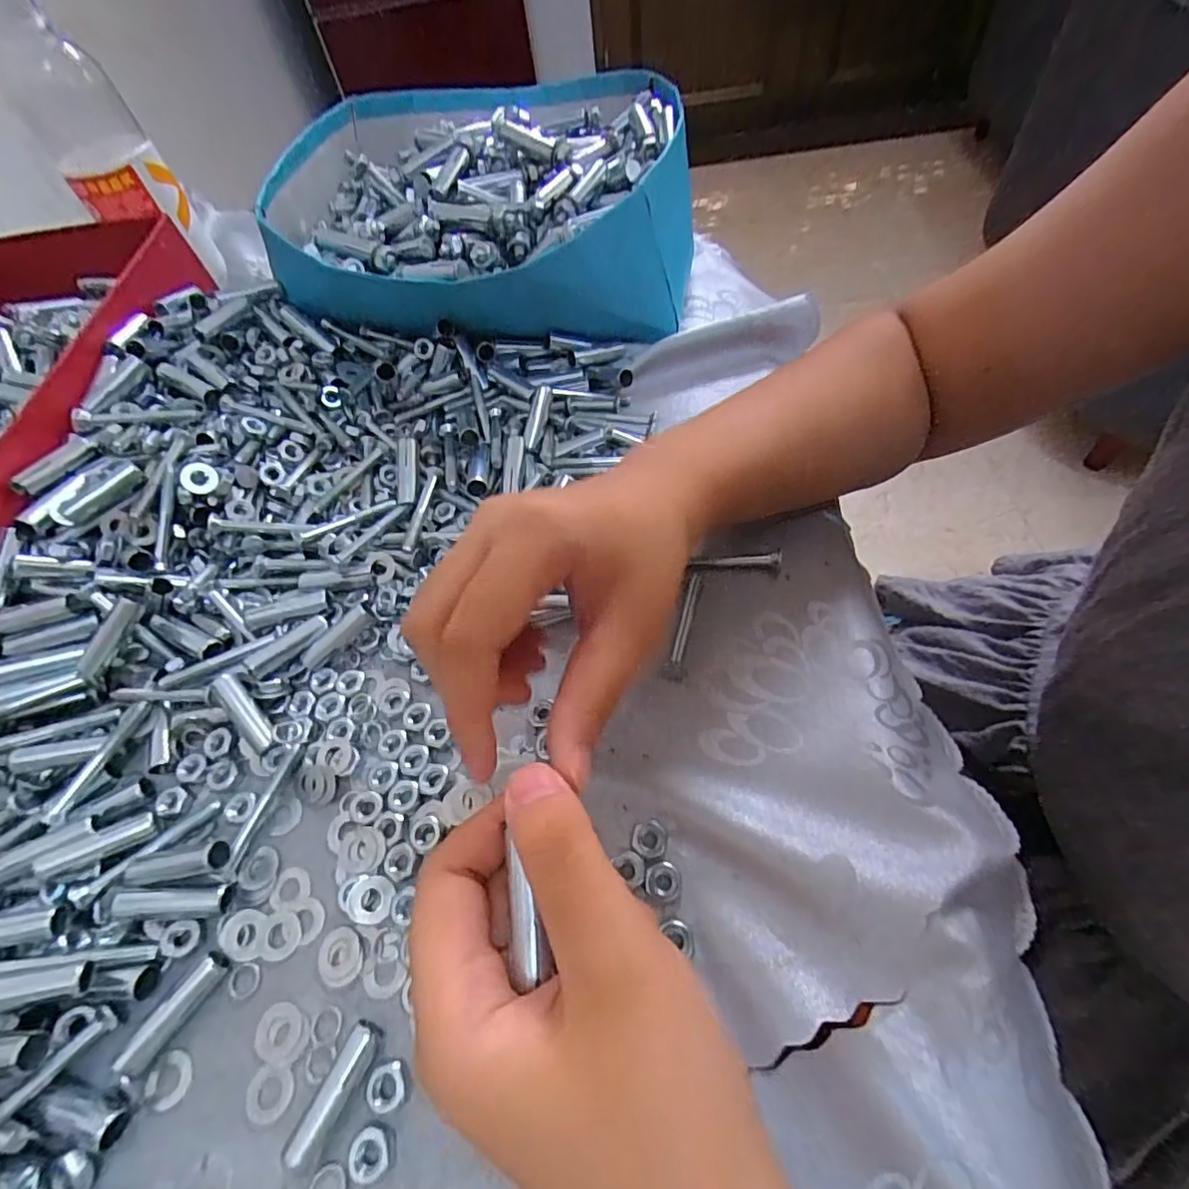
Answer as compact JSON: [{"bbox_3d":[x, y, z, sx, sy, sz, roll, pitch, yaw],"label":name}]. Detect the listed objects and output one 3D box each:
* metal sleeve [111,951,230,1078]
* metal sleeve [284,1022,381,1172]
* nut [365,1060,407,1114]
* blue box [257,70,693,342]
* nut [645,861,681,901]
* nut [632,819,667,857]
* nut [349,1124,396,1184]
[{"bbox_3d":[-0.151,0.149,0.204,0.010,0.007,0.039,28,65,23],"label":"metal sleeve"},{"bbox_3d":[-0.085,0.163,0.188,0.009,0.011,0.038,21,62,19],"label":"metal sleeve"},{"bbox_3d":[-0.069,0.163,0.189,0.012,0.005,0.012,-15,57,-3],"label":"nut"},{"bbox_3d":[-0.080,-0.286,0.410,0.270,0.083,0.276,-11,57,0],"label":"blue box"},{"bbox_3d":[0.026,0.107,0.212,0.013,0.004,0.013,-5,57,4],"label":"nut"},{"bbox_3d":[0.021,0.094,0.221,0.013,0.004,0.013,-3,57,5],"label":"nut"},{"bbox_3d":[-0.071,0.177,0.180,0.013,0.004,0.012,-3,57,5],"label":"nut"}]

